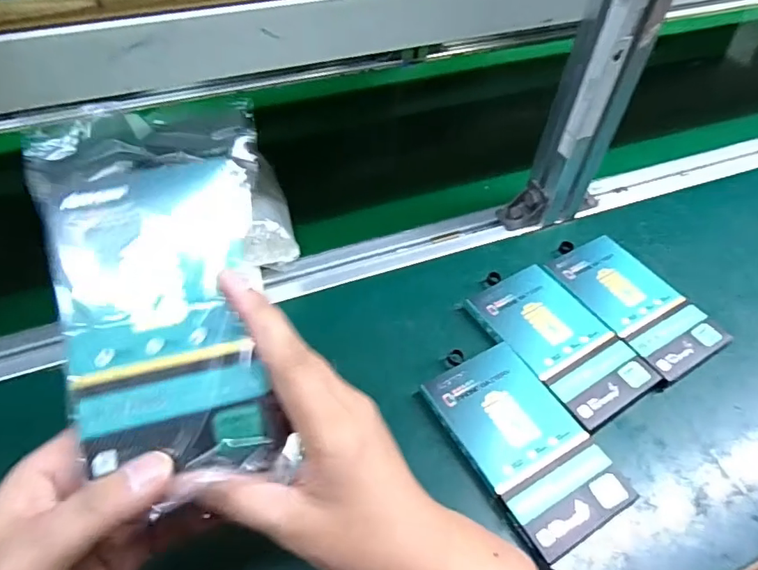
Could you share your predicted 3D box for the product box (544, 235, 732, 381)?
[{"bbox_3d":[0.213,0.017,0.431,0.079,0.021,0.132,-25,54,-20],"label":"product box"}]

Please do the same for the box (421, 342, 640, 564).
[{"bbox_3d":[0.097,0.107,0.347,0.080,0.020,0.131,-24,53,-19],"label":"box"}]

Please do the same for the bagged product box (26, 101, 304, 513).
[{"bbox_3d":[-0.092,0.000,0.223,0.091,0.011,0.172,-12,77,-10],"label":"bagged product box"}]

